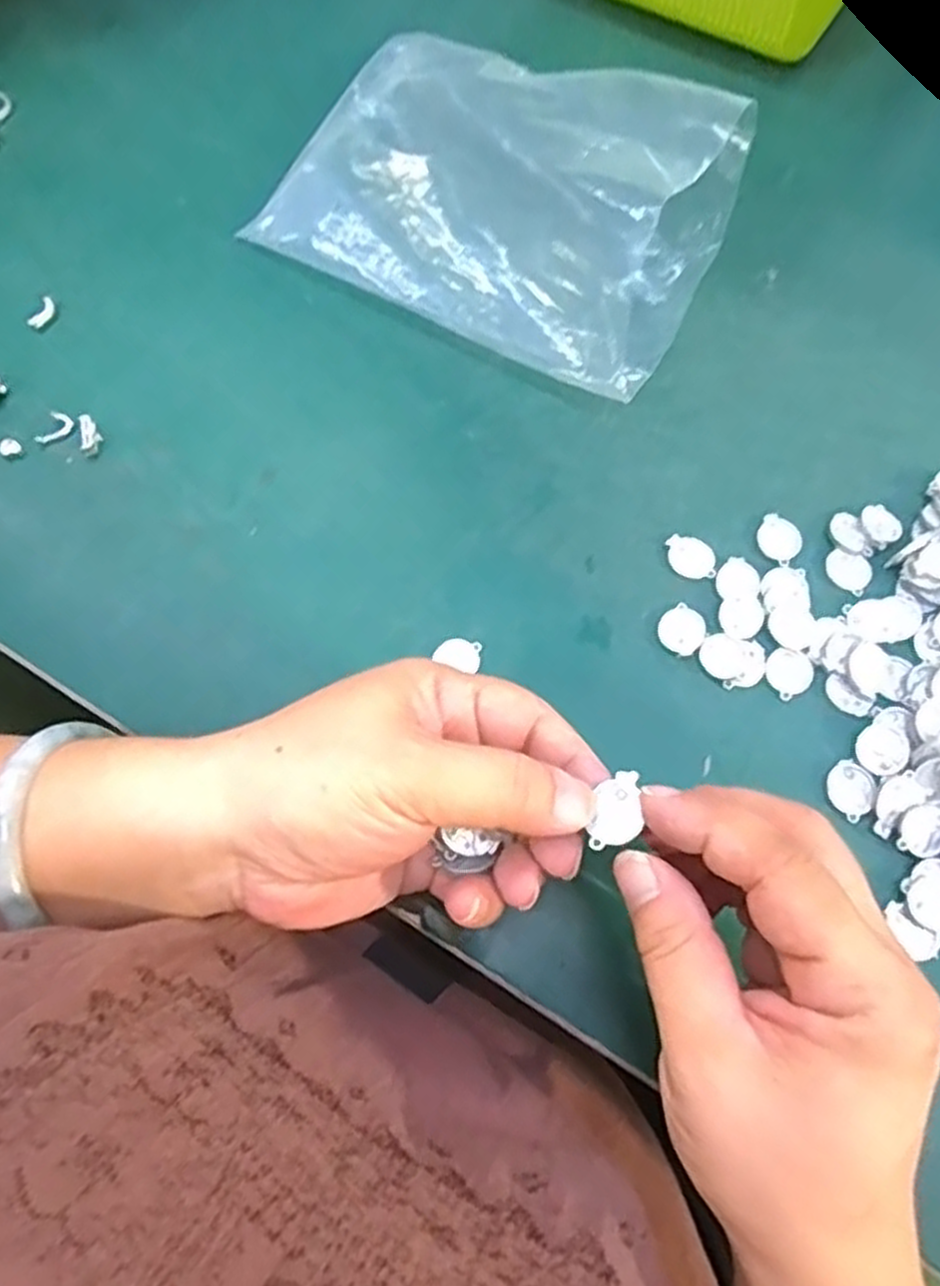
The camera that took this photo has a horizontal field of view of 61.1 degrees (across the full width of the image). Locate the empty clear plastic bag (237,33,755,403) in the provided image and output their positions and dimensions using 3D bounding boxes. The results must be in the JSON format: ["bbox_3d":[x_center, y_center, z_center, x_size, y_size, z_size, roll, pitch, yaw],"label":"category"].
[{"bbox_3d":[0.009,-0.196,0.340,0.190,0.061,0.118,29,73,11],"label":"empty clear plastic bag"}]

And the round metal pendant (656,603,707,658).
[{"bbox_3d":[0.080,-0.005,0.299,0.017,0.004,0.019,30,73,11],"label":"round metal pendant"}]

